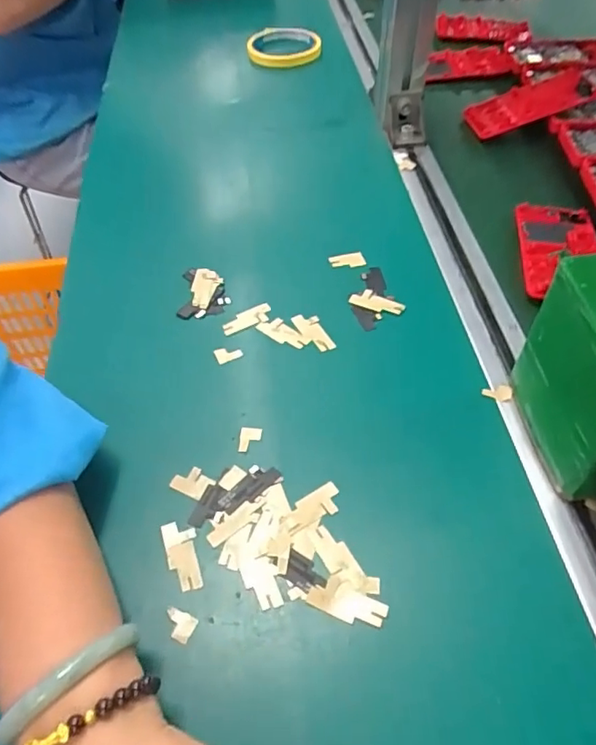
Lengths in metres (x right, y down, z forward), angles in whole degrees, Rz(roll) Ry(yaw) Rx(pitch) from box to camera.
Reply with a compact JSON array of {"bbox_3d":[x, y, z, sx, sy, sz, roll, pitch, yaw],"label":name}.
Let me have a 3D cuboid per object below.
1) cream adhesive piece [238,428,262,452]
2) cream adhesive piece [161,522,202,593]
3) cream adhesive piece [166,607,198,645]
[{"bbox_3d":[-0.031,0.044,0.354,0.014,0.006,0.016,5,52,4],"label":"cream adhesive piece"},{"bbox_3d":[-0.064,0.101,0.306,0.017,0.004,0.039,-15,53,-11],"label":"cream adhesive piece"},{"bbox_3d":[-0.062,0.128,0.284,0.017,0.004,0.013,24,56,18],"label":"cream adhesive piece"}]

